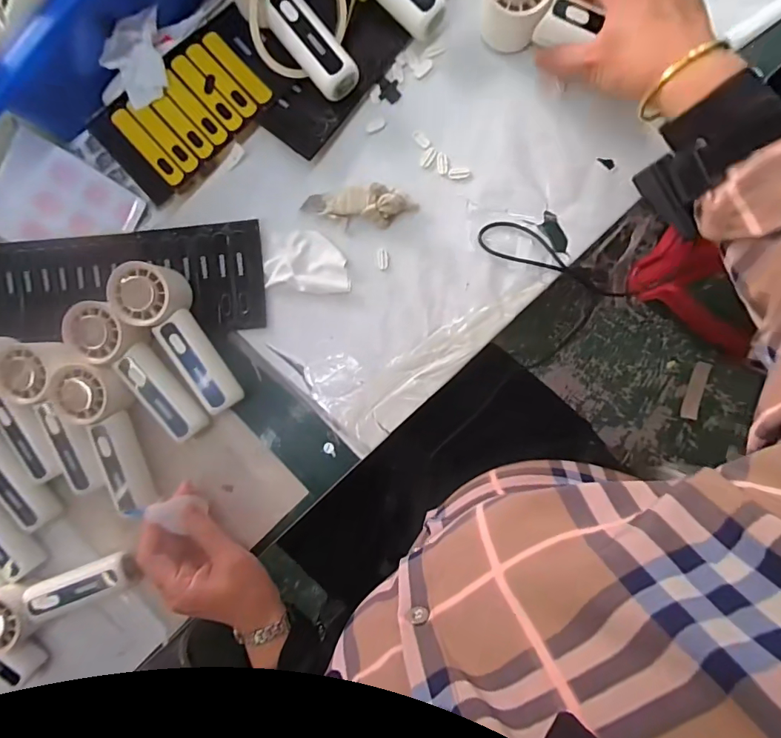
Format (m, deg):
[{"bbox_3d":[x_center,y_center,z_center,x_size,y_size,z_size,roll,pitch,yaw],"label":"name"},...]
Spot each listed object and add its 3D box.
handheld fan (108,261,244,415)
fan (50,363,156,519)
[{"bbox_3d":[-0.199,-0.031,0.437,0.057,0.052,0.158,-33,99,6],"label":"handheld fan"},{"bbox_3d":[-0.281,0.070,0.440,0.065,0.038,0.156,-4,112,8],"label":"fan"}]

